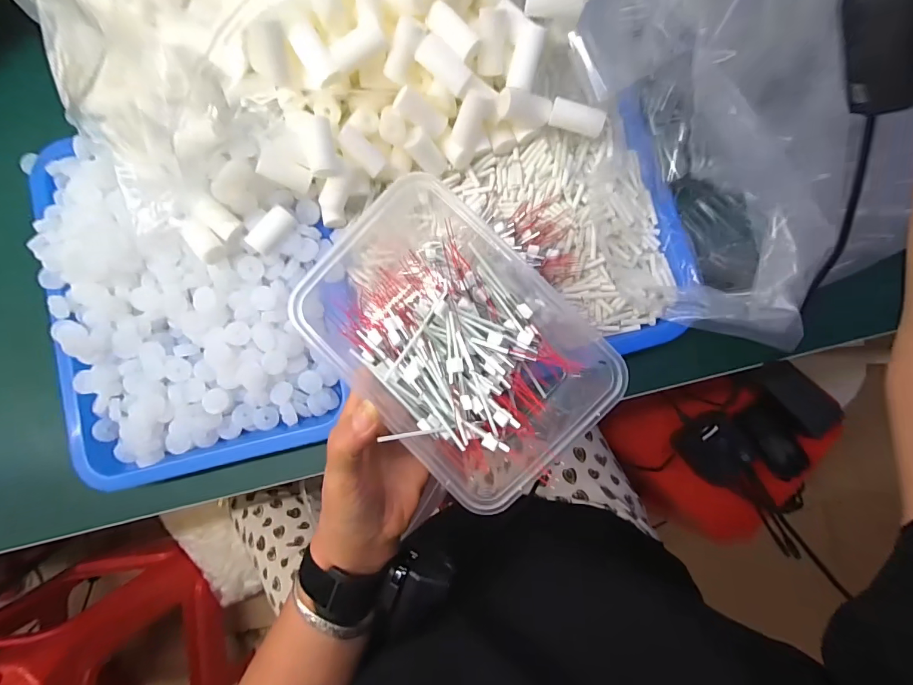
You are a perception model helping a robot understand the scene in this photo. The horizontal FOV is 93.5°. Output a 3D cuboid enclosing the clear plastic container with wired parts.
[{"bbox_3d":[-0.001,-0.007,0.261,0.179,0.062,0.128,43,89,5],"label":"clear plastic container with wired parts"}]

